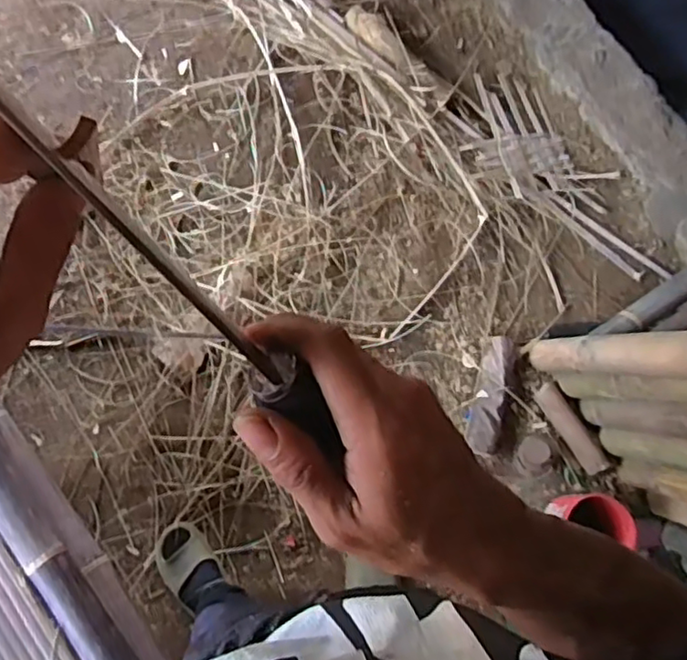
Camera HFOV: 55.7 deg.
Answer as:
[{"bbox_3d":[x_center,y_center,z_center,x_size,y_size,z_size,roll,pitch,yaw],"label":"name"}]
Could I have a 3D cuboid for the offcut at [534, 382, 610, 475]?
[{"bbox_3d":[0.523,0.225,1.485,0.053,0.058,0.235,-29,78,-10],"label":"offcut"}]

